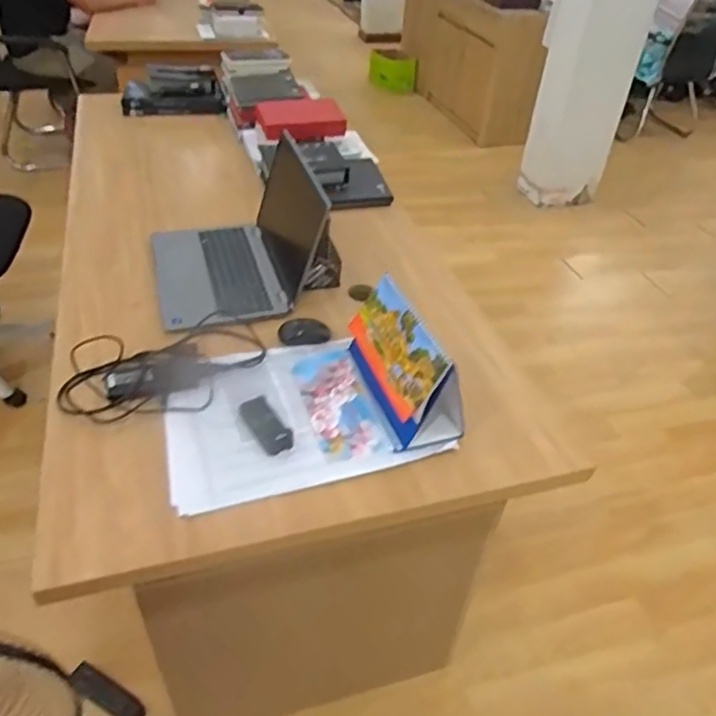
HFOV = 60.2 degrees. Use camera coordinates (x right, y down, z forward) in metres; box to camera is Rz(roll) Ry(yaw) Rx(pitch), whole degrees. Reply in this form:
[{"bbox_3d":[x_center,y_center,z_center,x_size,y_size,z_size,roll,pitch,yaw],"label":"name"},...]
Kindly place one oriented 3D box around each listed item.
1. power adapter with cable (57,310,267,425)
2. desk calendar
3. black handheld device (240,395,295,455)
[{"bbox_3d":[-0.319,0.013,1.029,0.337,0.038,0.195,-22,49,-25],"label":"power adapter with cable"},{"bbox_3d":[0.079,-0.001,0.981,0.115,0.155,0.243,-10,42,-17],"label":"desk calendar"},{"bbox_3d":[-0.142,0.102,0.957,0.047,0.016,0.113,-25,50,-26],"label":"black handheld device"}]

